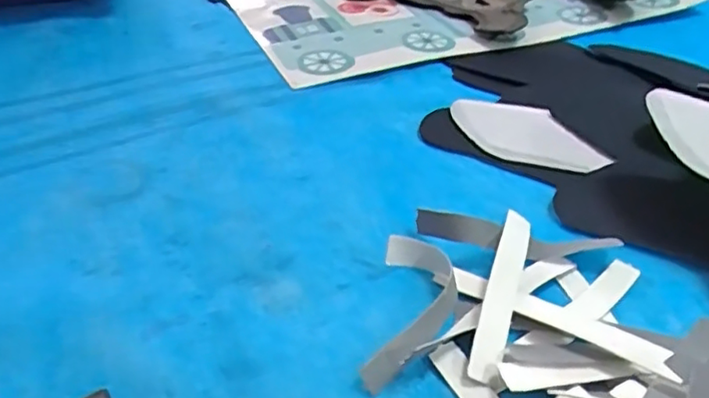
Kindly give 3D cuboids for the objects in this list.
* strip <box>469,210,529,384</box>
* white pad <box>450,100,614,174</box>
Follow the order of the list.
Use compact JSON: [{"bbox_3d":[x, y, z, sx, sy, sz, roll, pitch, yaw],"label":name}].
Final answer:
[{"bbox_3d":[0.062,0.036,0.257,0.013,0.005,0.090,31,48,-2],"label":"strip"},{"bbox_3d":[0.094,-0.036,0.336,0.085,0.007,0.042,19,43,18],"label":"white pad"}]

